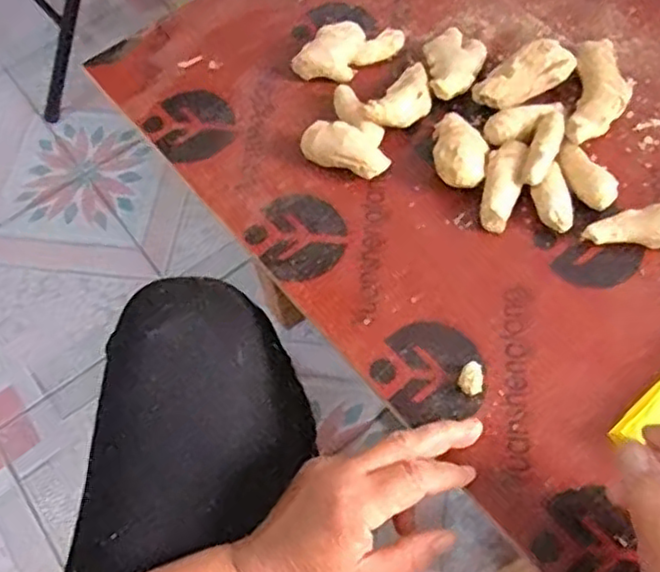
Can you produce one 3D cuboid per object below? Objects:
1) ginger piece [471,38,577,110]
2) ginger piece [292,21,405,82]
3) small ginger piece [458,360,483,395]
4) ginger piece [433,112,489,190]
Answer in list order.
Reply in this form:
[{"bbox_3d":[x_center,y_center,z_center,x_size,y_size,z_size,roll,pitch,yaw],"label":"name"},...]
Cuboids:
[{"bbox_3d":[0.146,-0.155,0.513,0.074,0.035,0.031,-30,62,-9],"label":"ginger piece"},{"bbox_3d":[0.016,-0.189,0.549,0.089,0.030,0.038,-33,62,-10],"label":"ginger piece"},{"bbox_3d":[0.088,0.057,0.420,0.015,0.011,0.021,17,65,16],"label":"small ginger piece"},{"bbox_3d":[0.093,-0.095,0.489,0.036,0.027,0.058,-1,62,8],"label":"ginger piece"}]

